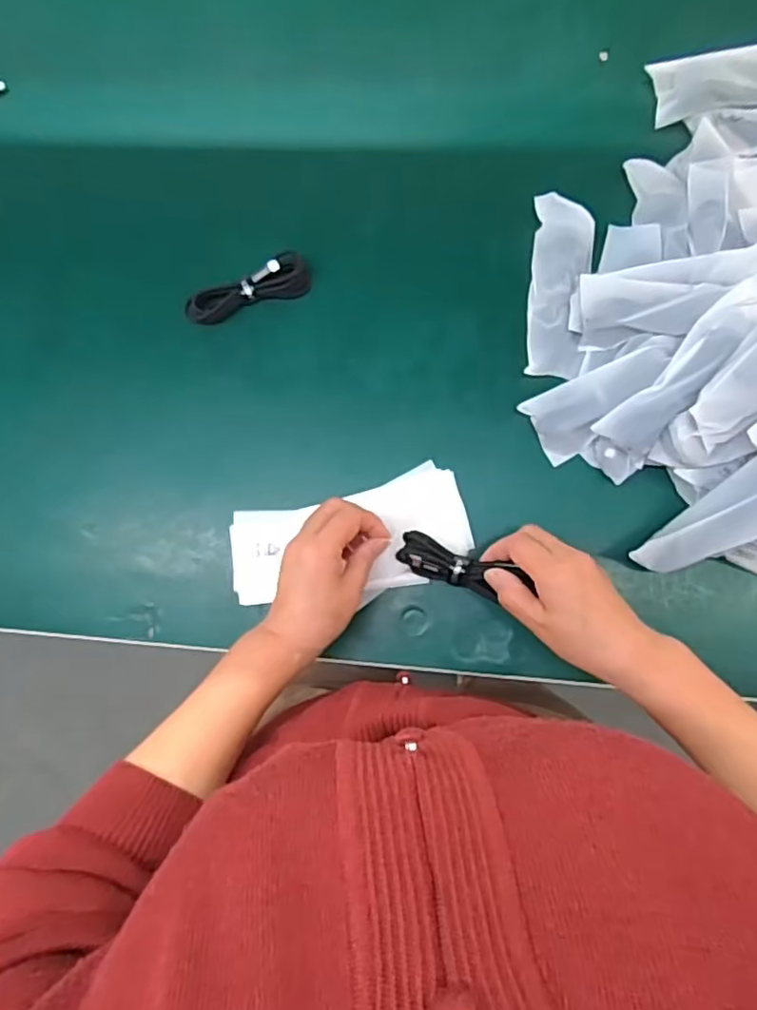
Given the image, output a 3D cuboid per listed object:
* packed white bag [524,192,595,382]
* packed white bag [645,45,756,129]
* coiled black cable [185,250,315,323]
[{"bbox_3d":[0.155,-0.184,0.524,0.051,0.015,0.147,3,90,5],"label":"packed white bag"},{"bbox_3d":[0.315,-0.363,0.525,0.147,0.035,0.049,-2,83,17],"label":"packed white bag"},{"bbox_3d":[-0.117,-0.193,0.552,0.113,0.016,0.030,-20,84,3],"label":"coiled black cable"}]

